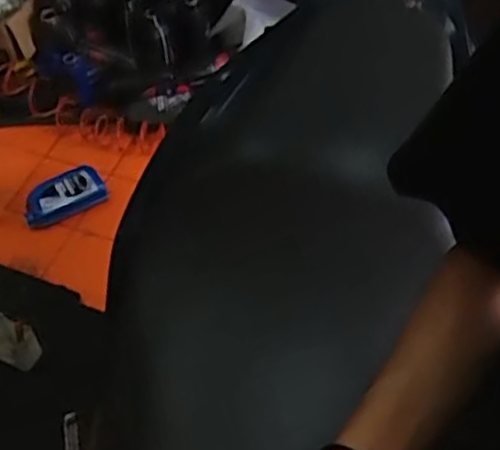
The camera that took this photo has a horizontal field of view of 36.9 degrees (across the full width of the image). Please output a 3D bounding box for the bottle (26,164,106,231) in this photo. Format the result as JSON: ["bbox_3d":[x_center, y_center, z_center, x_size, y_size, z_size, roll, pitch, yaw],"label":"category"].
[{"bbox_3d":[-0.478,-0.076,1.914,0.216,0.062,0.126,-27,55,-19],"label":"bottle"}]

